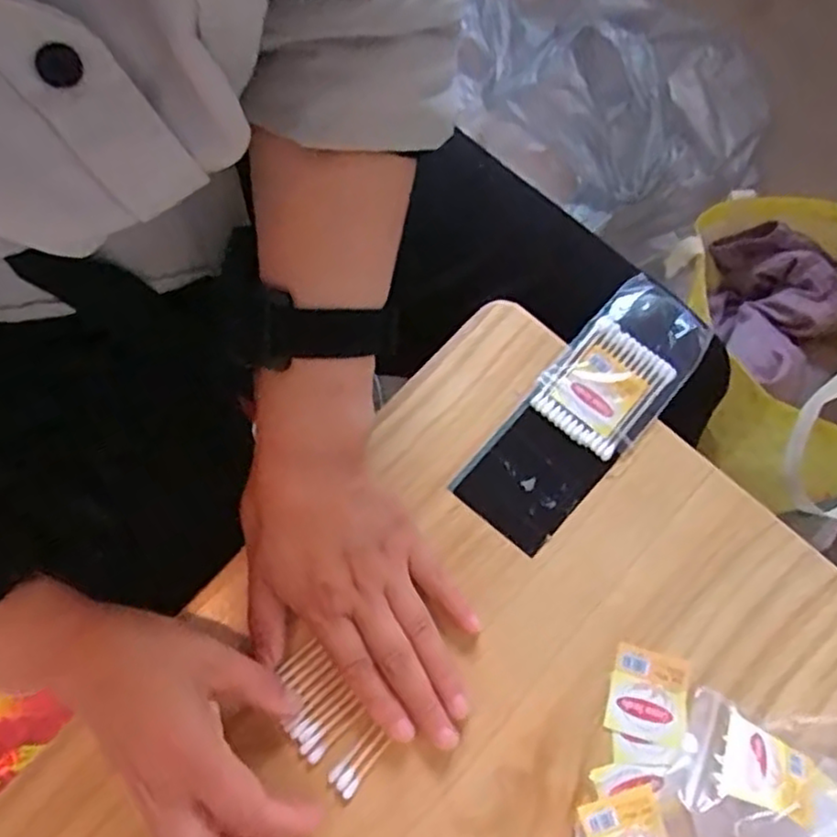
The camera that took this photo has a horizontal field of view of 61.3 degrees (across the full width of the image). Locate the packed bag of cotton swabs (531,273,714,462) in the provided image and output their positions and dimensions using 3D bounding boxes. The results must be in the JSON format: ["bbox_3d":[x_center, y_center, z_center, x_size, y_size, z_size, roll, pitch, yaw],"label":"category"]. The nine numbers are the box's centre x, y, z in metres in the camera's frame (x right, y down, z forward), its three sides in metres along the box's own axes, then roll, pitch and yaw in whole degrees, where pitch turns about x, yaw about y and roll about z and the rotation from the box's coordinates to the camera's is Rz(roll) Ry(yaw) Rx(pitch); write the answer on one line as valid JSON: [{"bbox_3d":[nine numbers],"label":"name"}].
[{"bbox_3d":[0.121,-0.031,0.413,0.064,0.009,0.109,40,75,10],"label":"packed bag of cotton swabs"}]

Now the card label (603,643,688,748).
[{"bbox_3d":[0.119,0.143,0.365,0.039,0.004,0.042,14,76,-1],"label":"card label"}]

